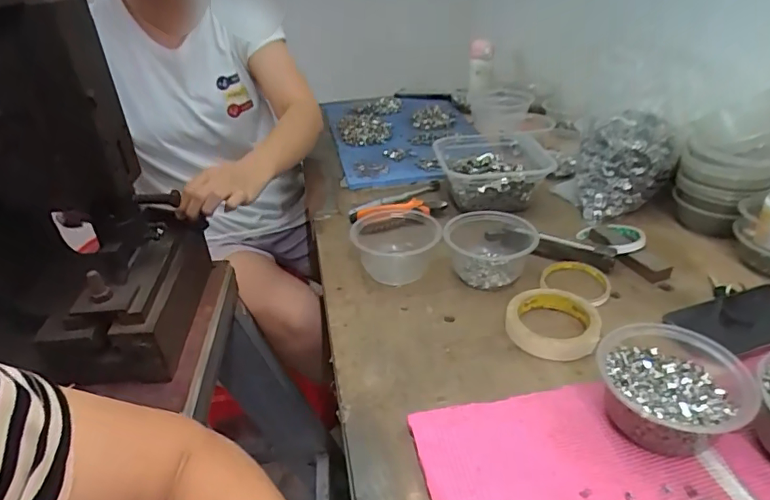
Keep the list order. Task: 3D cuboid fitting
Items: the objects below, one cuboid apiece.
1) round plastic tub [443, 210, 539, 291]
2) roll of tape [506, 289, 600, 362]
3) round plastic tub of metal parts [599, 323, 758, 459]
[{"bbox_3d":[0.139,-0.007,0.651,0.115,0.054,0.112,6,33,13],"label":"round plastic tub"},{"bbox_3d":[0.187,0.078,0.554,0.096,0.025,0.098,-2,32,1],"label":"roll of tape"},{"bbox_3d":[0.247,0.119,0.431,0.125,0.053,0.112,-27,39,-33],"label":"round plastic tub of metal parts"}]

